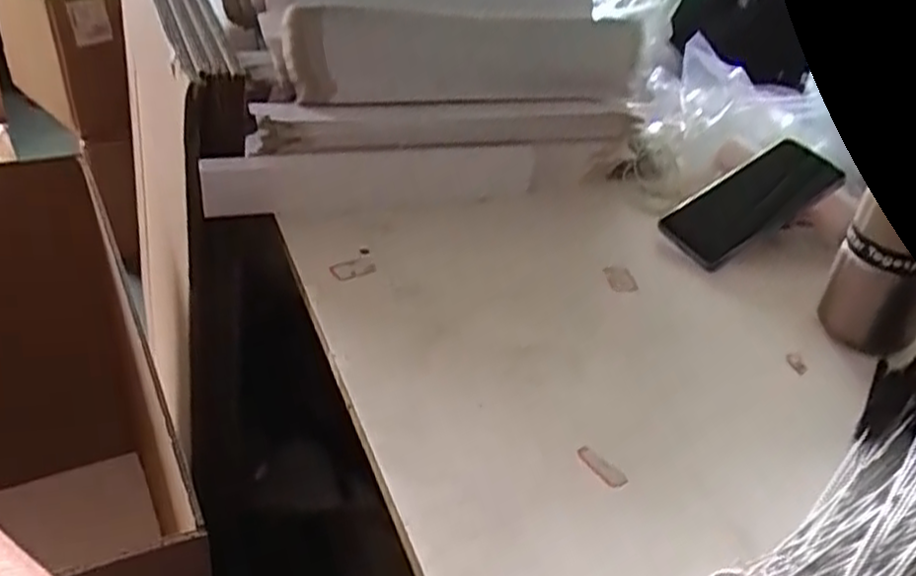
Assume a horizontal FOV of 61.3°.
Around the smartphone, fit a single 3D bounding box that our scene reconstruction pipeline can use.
[{"bbox_3d":[0.269,-0.078,0.711,0.157,0.007,0.072,-32,61,-6],"label":"smartphone"}]

